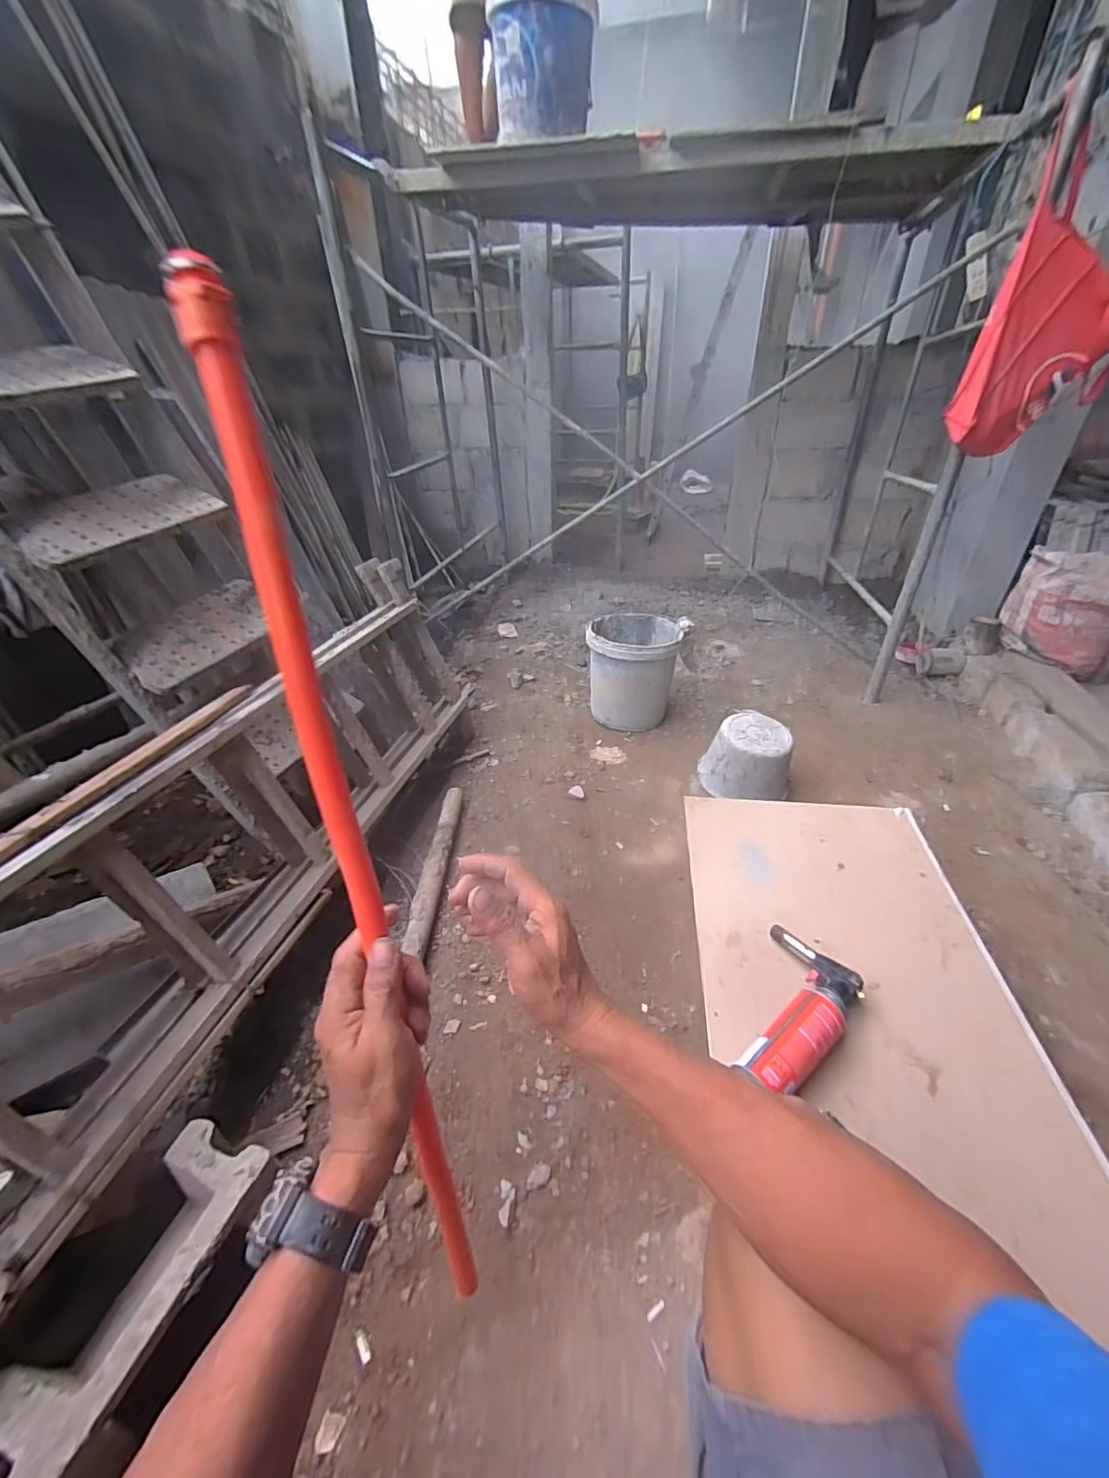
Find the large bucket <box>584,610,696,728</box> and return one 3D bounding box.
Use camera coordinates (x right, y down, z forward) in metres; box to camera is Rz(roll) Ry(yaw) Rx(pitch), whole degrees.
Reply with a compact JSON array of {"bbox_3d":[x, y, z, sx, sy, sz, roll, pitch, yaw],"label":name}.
[{"bbox_3d":[0.272,-0.232,1.832,0.297,0.314,0.277,-2,35,1],"label":"large bucket"}]

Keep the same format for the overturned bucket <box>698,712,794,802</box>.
[{"bbox_3d":[0.539,0.063,1.500,0.234,0.189,0.196,13,36,21],"label":"overturned bucket"}]

